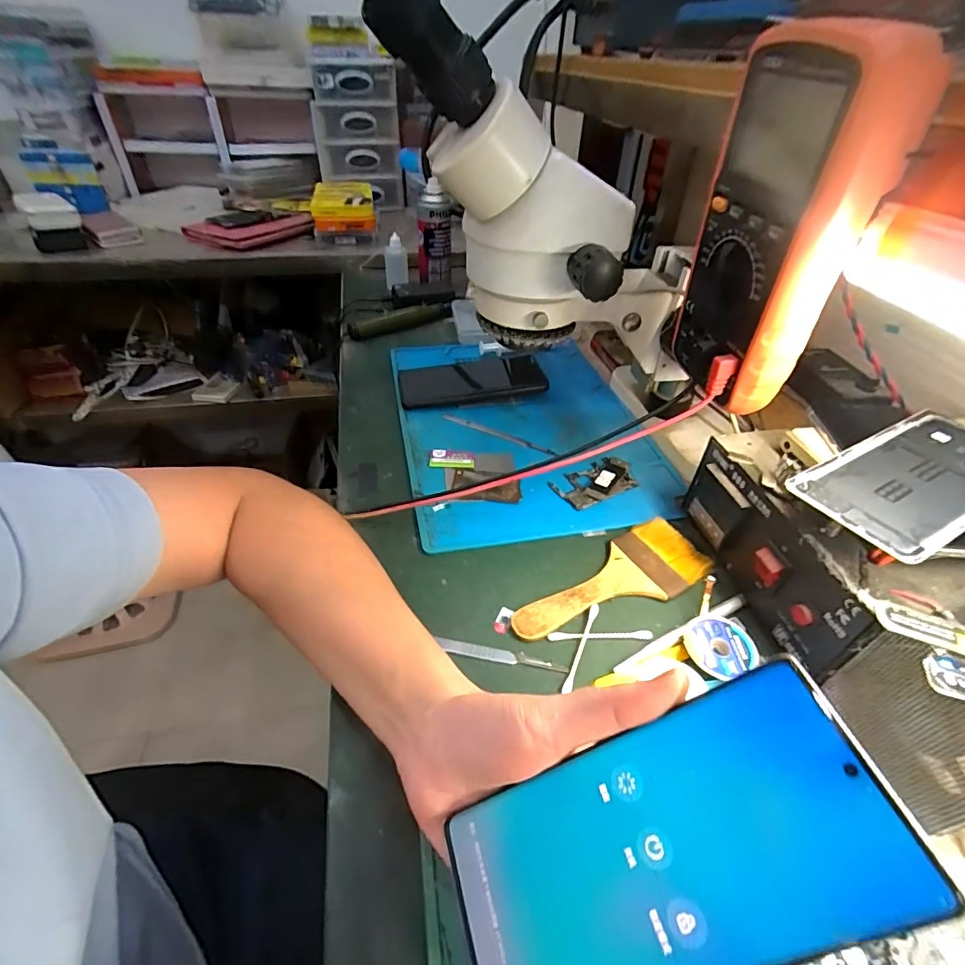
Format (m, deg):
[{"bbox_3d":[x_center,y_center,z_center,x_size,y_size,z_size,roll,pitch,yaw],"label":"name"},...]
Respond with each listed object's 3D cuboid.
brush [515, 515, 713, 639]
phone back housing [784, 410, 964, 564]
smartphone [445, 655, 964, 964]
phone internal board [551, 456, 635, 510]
[{"bbox_3d":[0.097,0.077,0.361,0.161,0.008,0.061,-23,47,-26],"label":"brush"},{"bbox_3d":[0.263,-0.004,0.293,0.147,0.011,0.071,-19,45,-22],"label":"phone back housing"},{"bbox_3d":[0.056,0.130,0.171,0.157,0.004,0.070,-35,48,16],"label":"smartphone"},{"bbox_3d":[0.105,-0.002,0.448,0.079,0.008,0.044,-20,46,-23],"label":"phone internal board"}]

